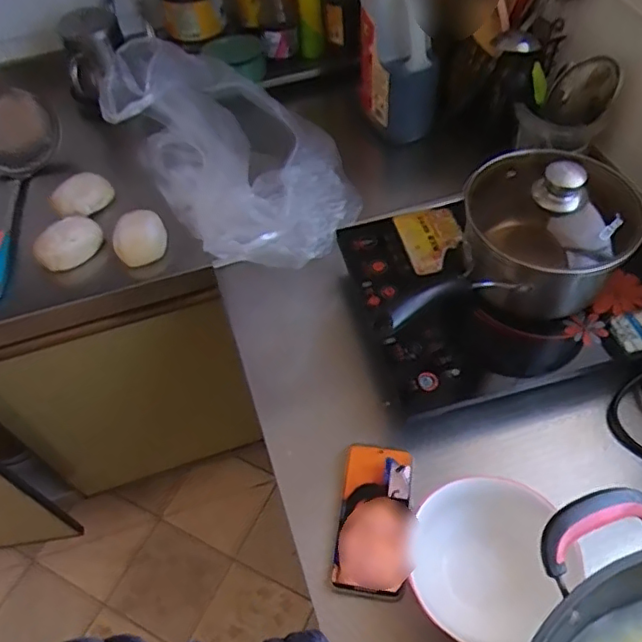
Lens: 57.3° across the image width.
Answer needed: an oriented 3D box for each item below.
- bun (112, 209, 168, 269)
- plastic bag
[{"bbox_3d":[-0.255,-0.118,0.827,0.072,0.052,0.058,-19,55,-8],"label":"bun"},{"bbox_3d":[-0.132,-0.239,0.821,0.231,0.161,0.445,-31,57,-17],"label":"plastic bag"}]

